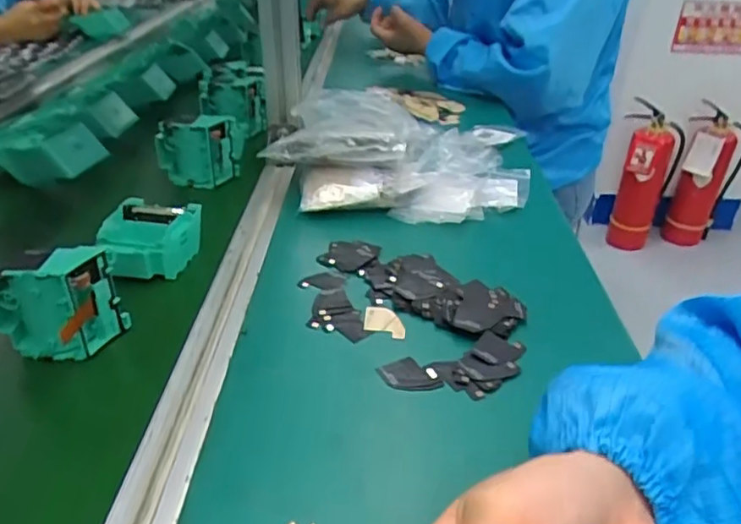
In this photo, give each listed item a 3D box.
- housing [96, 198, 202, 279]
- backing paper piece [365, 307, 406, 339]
[{"bbox_3d":[-0.198,-0.022,0.533,0.076,0.035,0.080,7,29,2],"label":"housing"},{"bbox_3d":[0.012,0.047,0.470,0.032,0.004,0.036,-3,38,10],"label":"backing paper piece"}]

